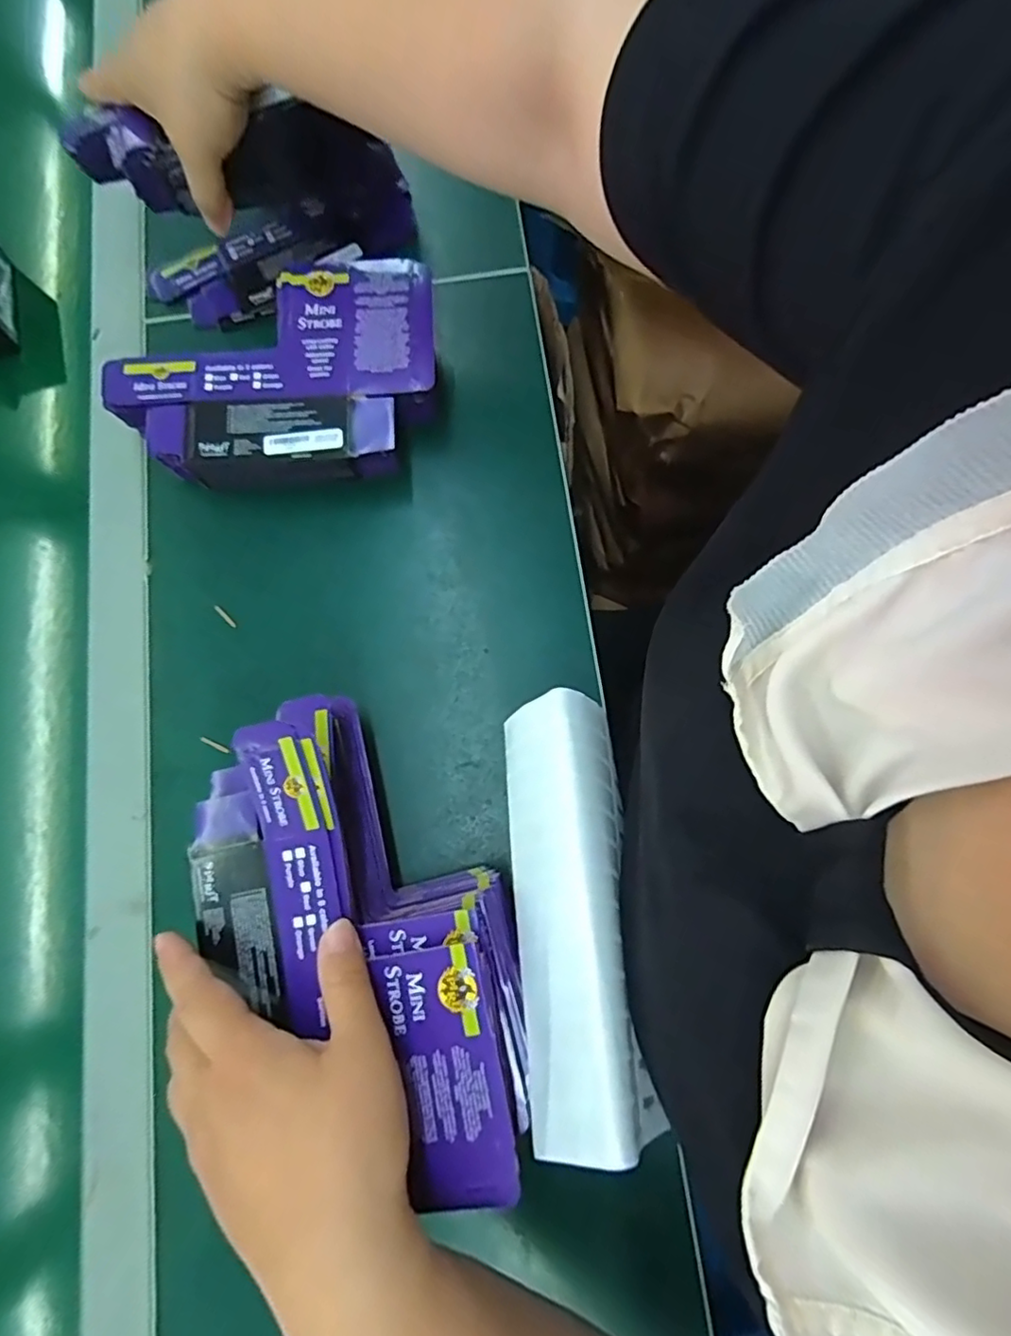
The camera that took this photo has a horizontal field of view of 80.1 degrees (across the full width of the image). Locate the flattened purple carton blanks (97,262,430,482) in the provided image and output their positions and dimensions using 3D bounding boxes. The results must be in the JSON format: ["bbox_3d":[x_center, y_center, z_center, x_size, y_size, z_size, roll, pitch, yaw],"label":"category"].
[{"bbox_3d":[-0.155,-0.196,0.416,0.221,0.047,0.149,-7,80,-1],"label":"flattened purple carton blanks"}]

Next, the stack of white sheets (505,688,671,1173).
[{"bbox_3d":[0.036,0.115,0.309,0.060,0.044,0.212,-2,60,0],"label":"stack of white sheets"}]

